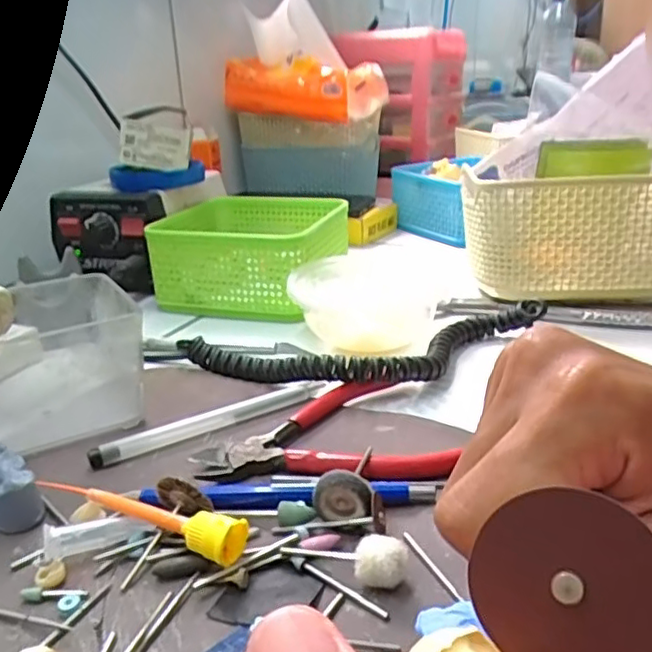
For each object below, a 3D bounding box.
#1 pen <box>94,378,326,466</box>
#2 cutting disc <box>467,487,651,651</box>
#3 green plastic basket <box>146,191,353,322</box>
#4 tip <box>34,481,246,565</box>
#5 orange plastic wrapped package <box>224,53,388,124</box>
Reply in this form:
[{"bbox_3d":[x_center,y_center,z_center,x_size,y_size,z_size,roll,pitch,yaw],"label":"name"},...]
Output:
[{"bbox_3d":[-0.056,0.047,0.322,0.124,0.007,0.008,-15,26,-28],"label":"pen"},{"bbox_3d":[0.040,0.044,0.107,0.030,0.030,0.004,11,-1,20],"label":"cutting disc"},{"bbox_3d":[-0.055,-0.060,0.509,0.123,0.062,0.125,5,24,16],"label":"green plastic basket"},{"bbox_3d":[-0.073,0.074,0.243,0.090,0.019,0.014,7,24,20],"label":"tip"},{"bbox_3d":[-0.023,-0.268,0.710,0.168,0.061,0.095,13,27,31],"label":"orange plastic wrapped package"}]

